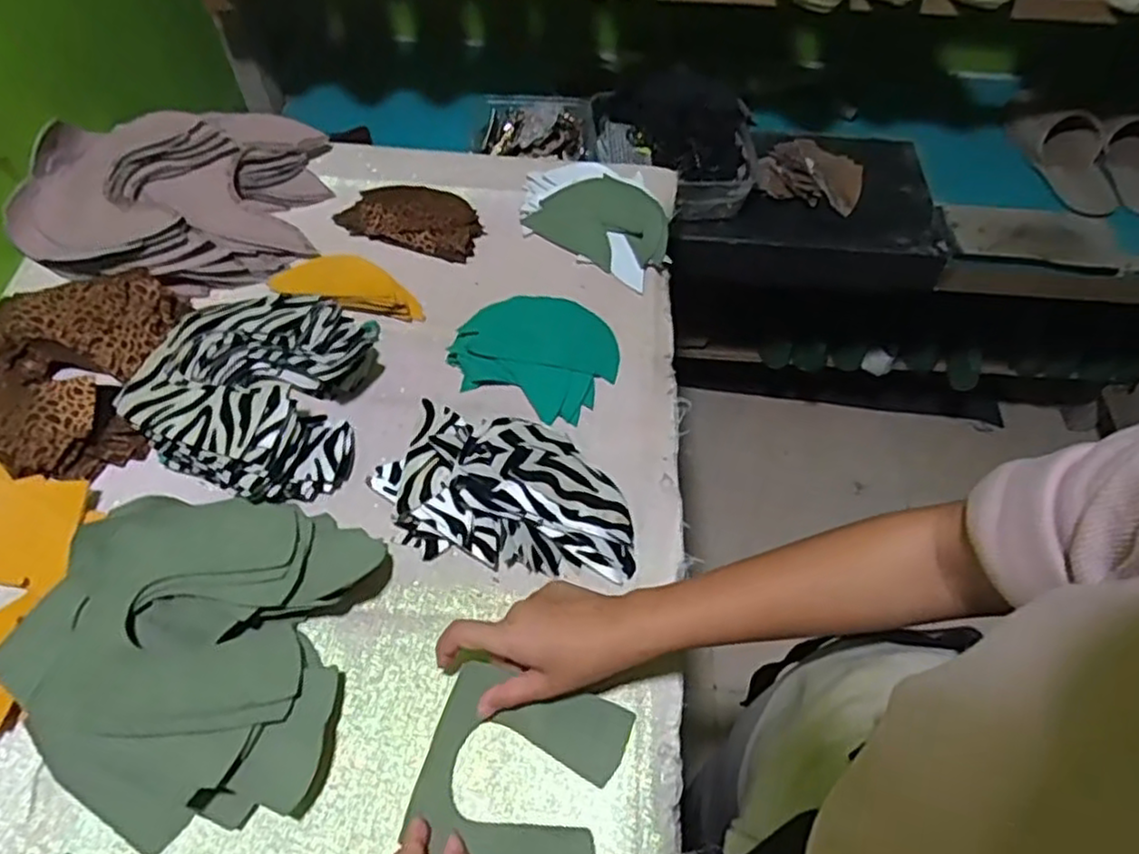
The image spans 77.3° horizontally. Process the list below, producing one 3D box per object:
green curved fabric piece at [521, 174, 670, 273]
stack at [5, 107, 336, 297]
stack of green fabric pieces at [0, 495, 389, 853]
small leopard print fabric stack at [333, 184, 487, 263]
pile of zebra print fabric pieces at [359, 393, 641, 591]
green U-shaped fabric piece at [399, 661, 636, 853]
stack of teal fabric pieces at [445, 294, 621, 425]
[{"bbox_3d":[0.035,-0.209,0.720,0.134,0.017,0.091,28,83,9],"label":"green curved fabric piece"},{"bbox_3d":[-0.386,-0.226,0.680,0.270,0.056,0.193,0,57,-3],"label":"stack"},{"bbox_3d":[-0.249,0.145,0.478,0.194,0.059,0.214,9,57,3],"label":"stack of green fabric pieces"},{"bbox_3d":[-0.157,-0.217,0.725,0.137,0.020,0.083,13,58,5],"label":"small leopard print fabric stack"},{"bbox_3d":[-0.046,0.046,0.547,0.204,0.054,0.114,15,58,7],"label":"pile of zebra print fabric pieces"},{"bbox_3d":[-0.034,0.224,0.458,0.123,0.025,0.120,16,58,7],"label":"green U-shaped fabric piece"},{"bbox_3d":[-0.027,-0.072,0.643,0.135,0.023,0.119,26,60,13],"label":"stack of teal fabric pieces"}]

